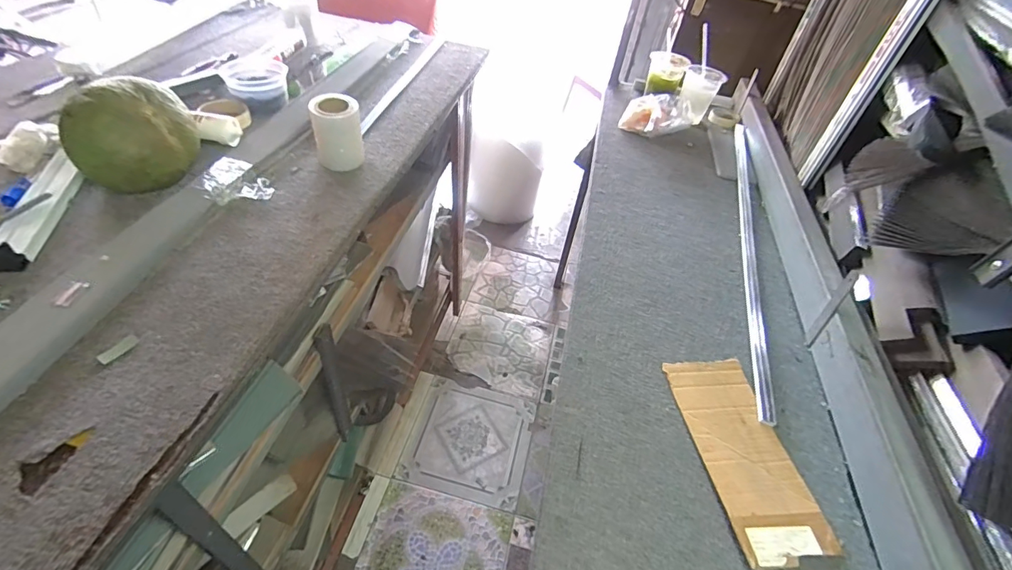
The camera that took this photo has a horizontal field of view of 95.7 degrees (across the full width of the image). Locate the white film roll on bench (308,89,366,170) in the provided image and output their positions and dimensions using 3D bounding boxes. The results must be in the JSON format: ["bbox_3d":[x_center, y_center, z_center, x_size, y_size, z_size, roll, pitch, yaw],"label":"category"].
[{"bbox_3d":[-0.285,-0.260,0.777,0.077,0.097,0.071,5,45,-5],"label":"white film roll on bench"}]

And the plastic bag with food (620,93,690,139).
[{"bbox_3d":[0.435,-0.490,1.319,0.186,0.059,0.167,20,46,10],"label":"plastic bag with food"}]

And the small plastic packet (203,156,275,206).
[{"bbox_3d":[-0.425,-0.166,0.721,0.088,0.026,0.092,-19,49,-22],"label":"small plastic packet"}]

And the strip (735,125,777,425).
[{"bbox_3d":[0.551,-0.146,1.027,0.032,0.011,1.038,19,46,9],"label":"strip"}]

